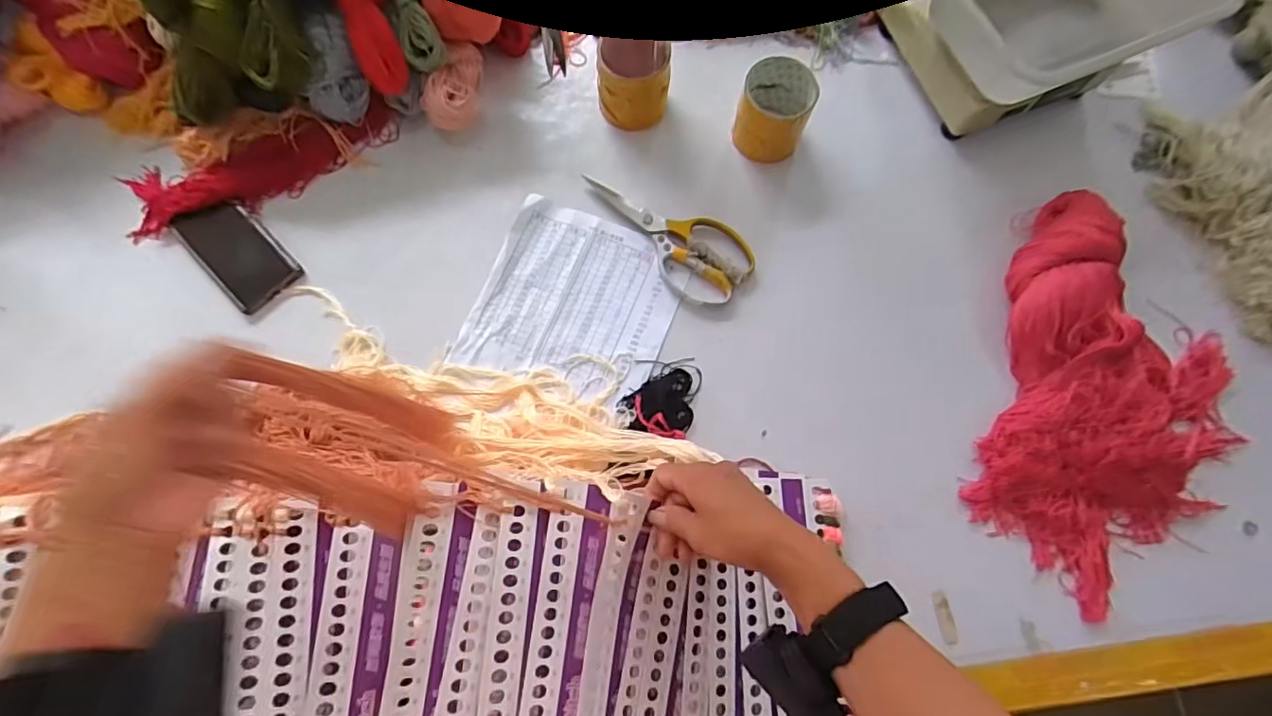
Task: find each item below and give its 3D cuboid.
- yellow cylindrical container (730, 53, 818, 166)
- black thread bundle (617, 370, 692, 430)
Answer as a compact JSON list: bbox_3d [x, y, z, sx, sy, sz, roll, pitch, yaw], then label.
[{"bbox_3d":[0.161,-0.288,0.652,0.081,0.065,0.096,21,75,4],"label":"yellow cylindrical container"},{"bbox_3d":[0.022,0.042,0.574,0.075,0.028,0.064,-2,74,-2],"label":"black thread bundle"}]

